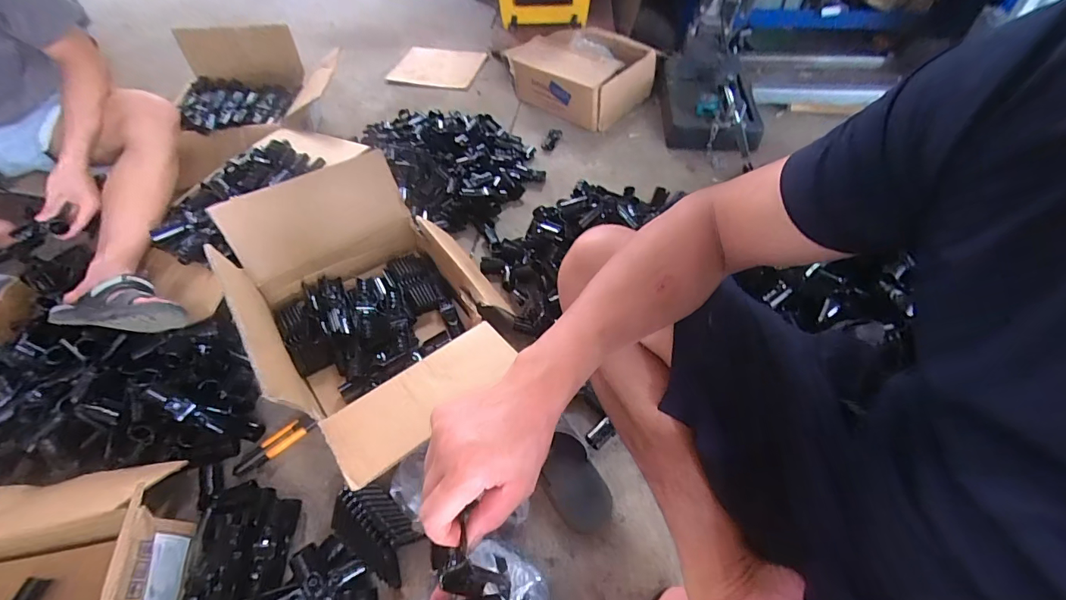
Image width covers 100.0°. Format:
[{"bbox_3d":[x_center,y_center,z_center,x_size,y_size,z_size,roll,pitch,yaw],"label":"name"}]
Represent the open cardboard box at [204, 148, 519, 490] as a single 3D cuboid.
[{"bbox_3d":[-0.251,-0.003,0.755,0.487,0.232,0.406,37,62,25],"label":"open cardboard box"}]

